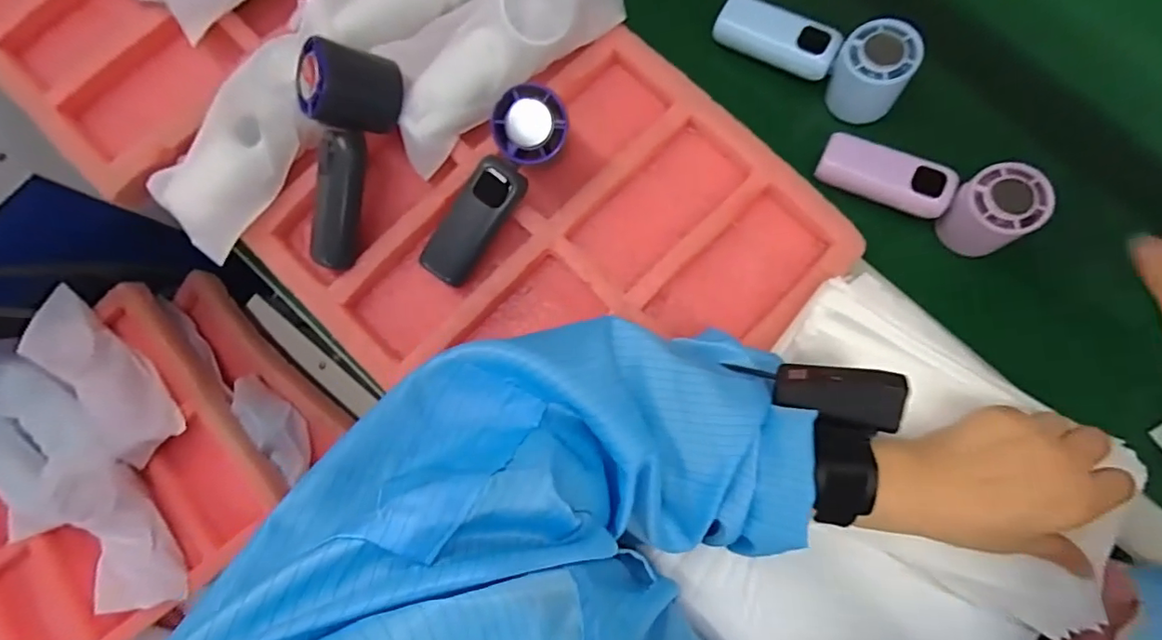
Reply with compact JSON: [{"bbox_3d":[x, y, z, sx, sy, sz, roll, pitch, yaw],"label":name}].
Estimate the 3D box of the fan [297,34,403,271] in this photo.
[{"bbox_3d":[-0.172,-0.113,0.388,0.060,0.053,0.156,14,104,5],"label":"fan"}]

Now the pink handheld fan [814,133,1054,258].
[{"bbox_3d":[0.262,-0.108,0.410,0.146,0.054,0.053,30,85,6],"label":"pink handheld fan"}]

